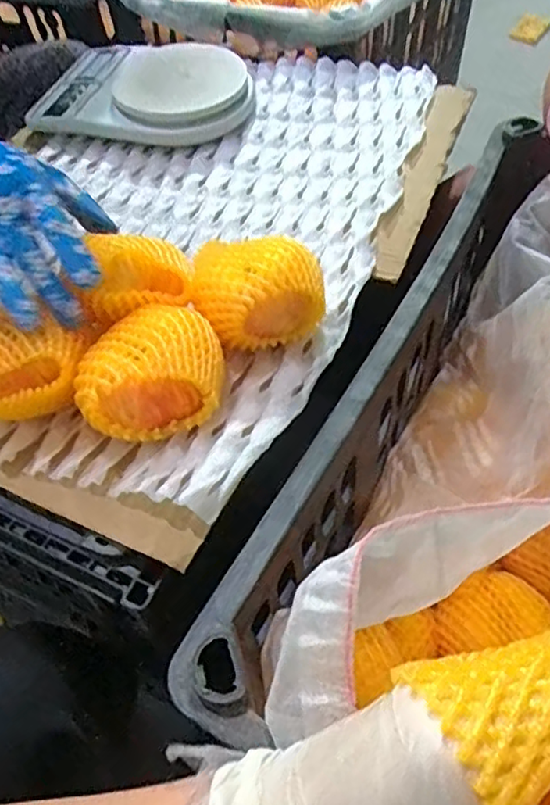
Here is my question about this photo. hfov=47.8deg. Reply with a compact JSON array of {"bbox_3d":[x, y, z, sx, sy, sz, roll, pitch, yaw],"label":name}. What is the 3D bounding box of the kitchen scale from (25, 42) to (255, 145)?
[{"bbox_3d":[-0.138,-0.328,0.644,0.211,0.032,0.140,15,55,15],"label":"kitchen scale"}]

